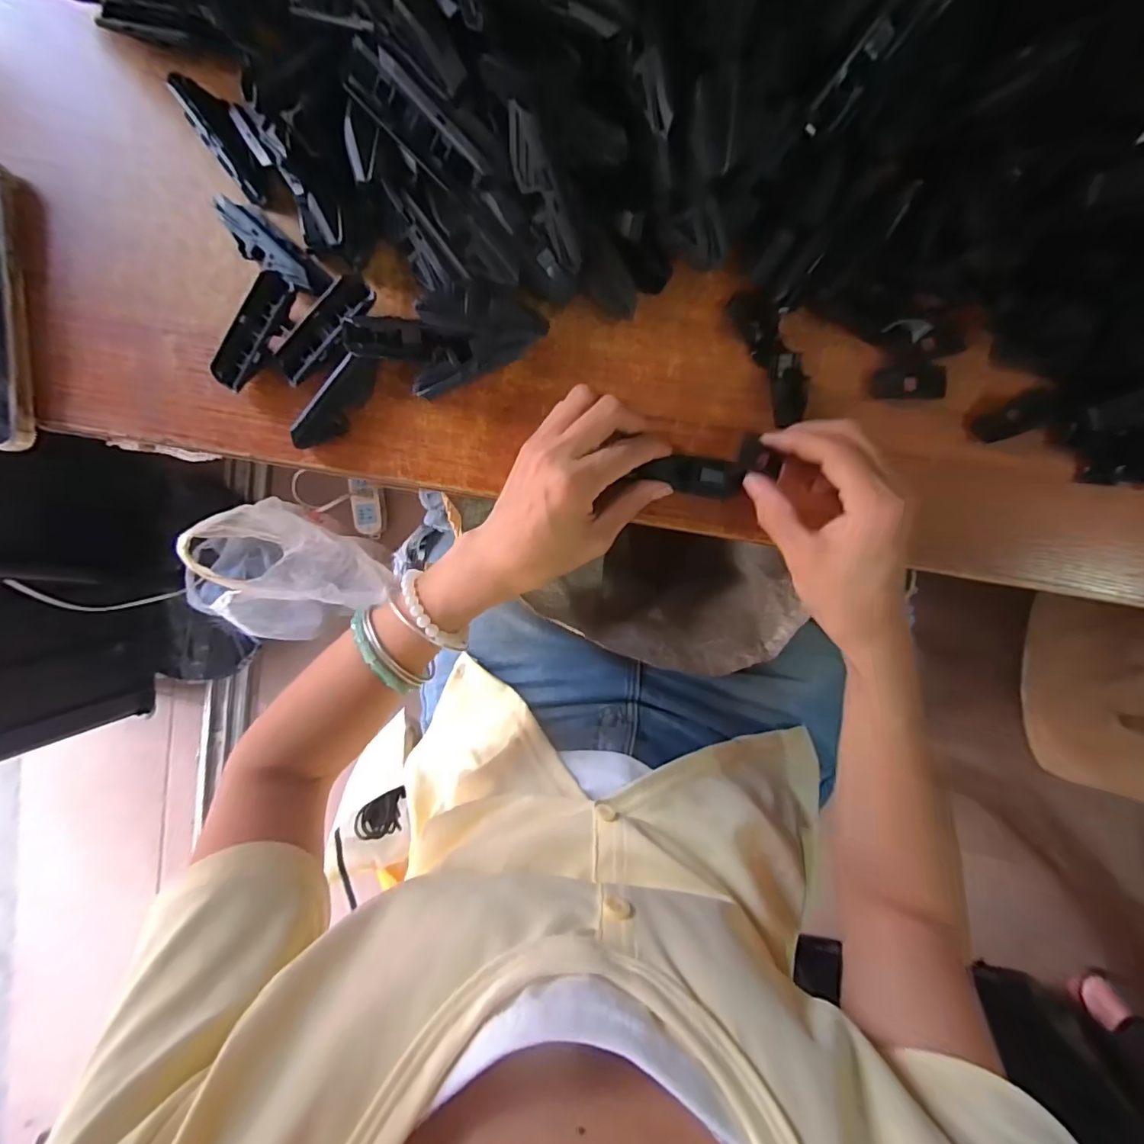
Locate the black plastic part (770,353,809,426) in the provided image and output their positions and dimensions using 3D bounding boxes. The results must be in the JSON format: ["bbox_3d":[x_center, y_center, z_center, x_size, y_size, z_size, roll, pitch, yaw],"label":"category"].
[{"bbox_3d":[0.126,-0.107,0.301,0.018,0.009,0.039,-7,97,4],"label":"black plastic part"}]

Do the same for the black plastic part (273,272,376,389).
[{"bbox_3d":[-0.145,-0.141,0.309,0.073,0.018,0.024,-38,94,7],"label":"black plastic part"}]

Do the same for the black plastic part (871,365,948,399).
[{"bbox_3d":[0.195,-0.110,0.301,0.040,0.004,0.017,0,97,3],"label":"black plastic part"}]

